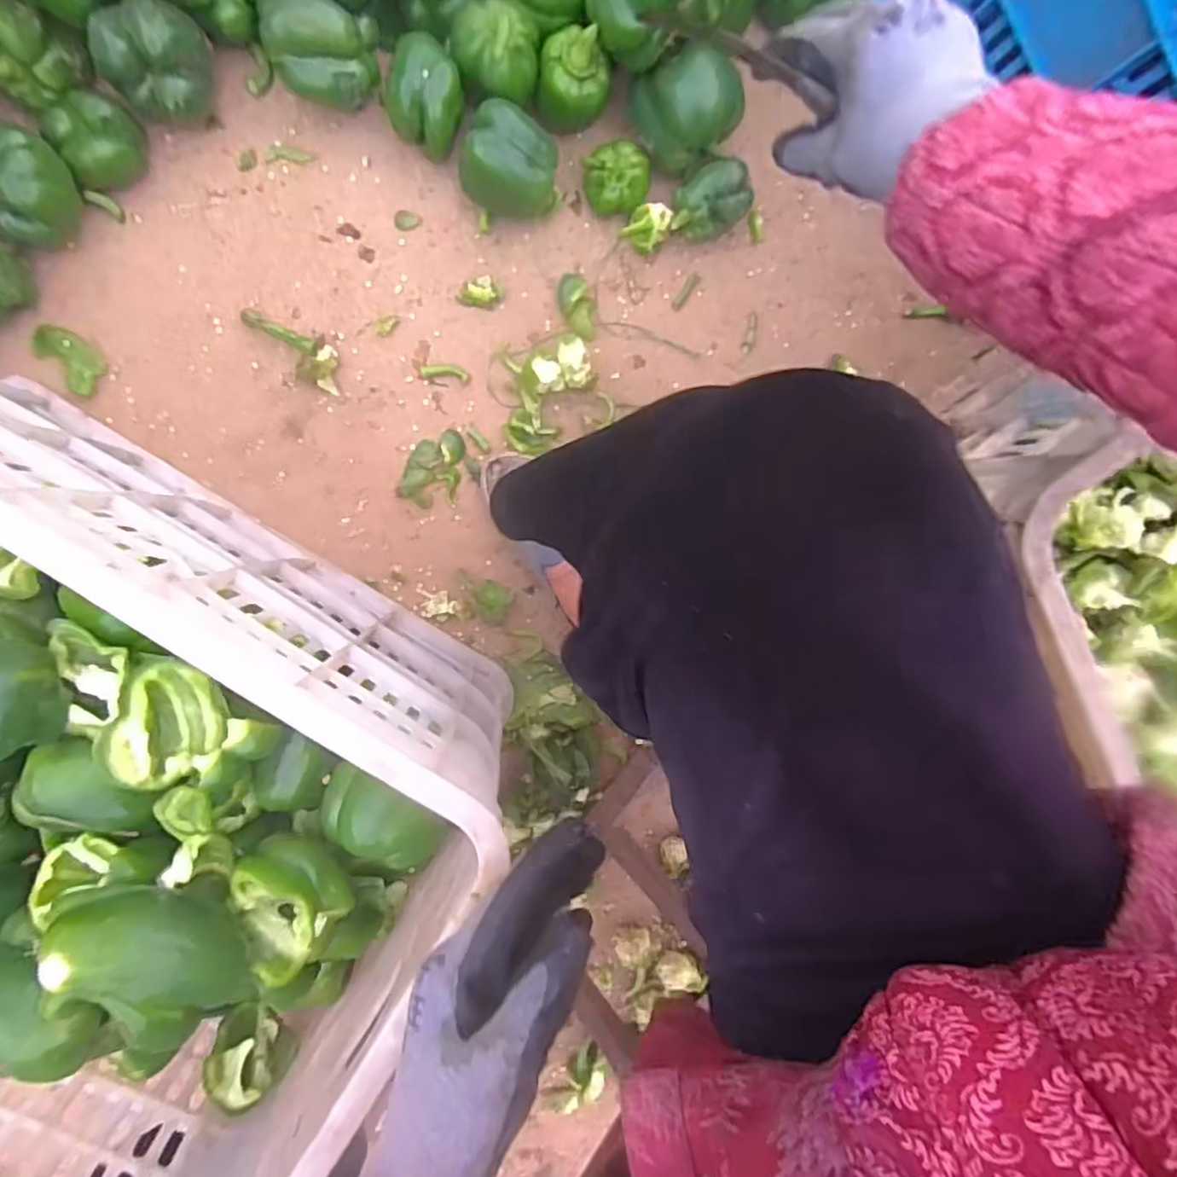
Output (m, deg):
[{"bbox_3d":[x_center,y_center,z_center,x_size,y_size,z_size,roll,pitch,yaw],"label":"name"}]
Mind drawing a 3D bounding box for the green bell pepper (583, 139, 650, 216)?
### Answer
[{"bbox_3d":[0.024,-0.361,0.573,0.056,0.045,0.050,-7,95,-8],"label":"green bell pepper"}]

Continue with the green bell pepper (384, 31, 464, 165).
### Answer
[{"bbox_3d":[-0.131,-0.394,0.531,0.057,0.067,0.068,-37,98,-4],"label":"green bell pepper"}]

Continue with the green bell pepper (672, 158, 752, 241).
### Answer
[{"bbox_3d":[0.109,-0.347,0.589,0.064,0.057,0.052,-14,96,-7],"label":"green bell pepper"}]

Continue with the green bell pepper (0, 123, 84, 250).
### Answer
[{"bbox_3d":[-0.414,-0.294,0.482,0.065,0.055,0.061,-30,98,-5],"label":"green bell pepper"}]

